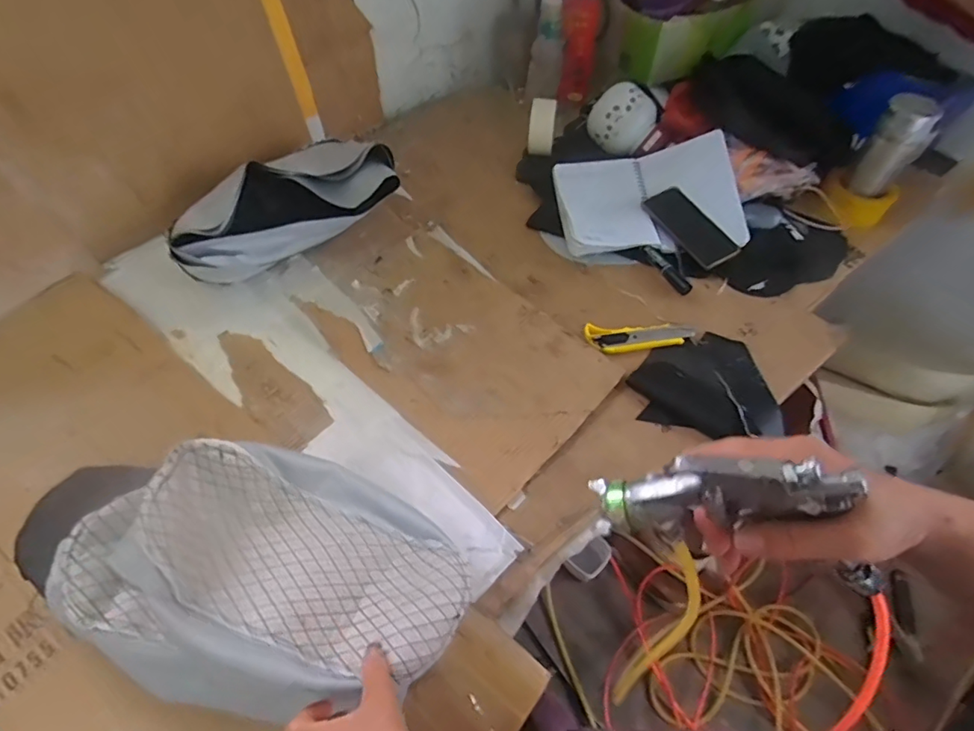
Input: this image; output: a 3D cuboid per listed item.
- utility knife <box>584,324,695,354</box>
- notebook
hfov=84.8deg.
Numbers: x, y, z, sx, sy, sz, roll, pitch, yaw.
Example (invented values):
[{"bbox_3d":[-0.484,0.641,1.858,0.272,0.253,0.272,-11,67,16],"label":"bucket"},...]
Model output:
[{"bbox_3d":[0.214,-0.039,0.742,0.150,0.018,0.041,-3,59,2],"label":"utility knife"},{"bbox_3d":[0.257,-0.274,0.853,0.275,0.080,0.193,-5,58,-1],"label":"notebook"}]

